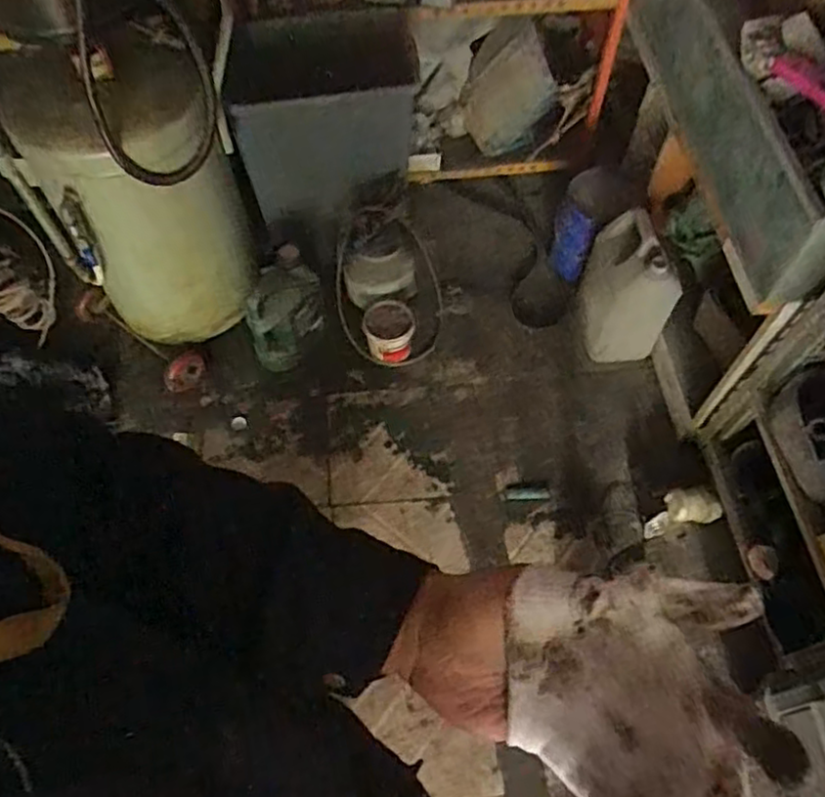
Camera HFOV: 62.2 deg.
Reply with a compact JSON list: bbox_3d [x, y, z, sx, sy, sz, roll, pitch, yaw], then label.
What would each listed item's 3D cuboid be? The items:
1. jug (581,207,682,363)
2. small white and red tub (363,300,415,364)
[{"bbox_3d":[0.531,-0.268,1.687,0.211,0.366,0.210,13,60,8],"label":"jug"},{"bbox_3d":[-0.059,-0.172,1.775,0.124,0.100,0.115,0,60,-1],"label":"small white and red tub"}]

